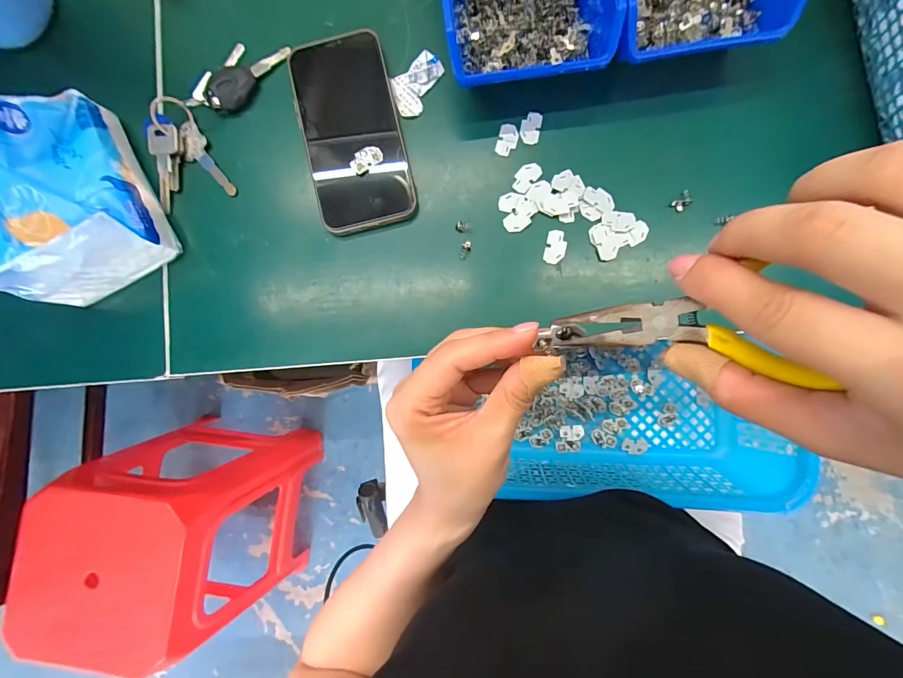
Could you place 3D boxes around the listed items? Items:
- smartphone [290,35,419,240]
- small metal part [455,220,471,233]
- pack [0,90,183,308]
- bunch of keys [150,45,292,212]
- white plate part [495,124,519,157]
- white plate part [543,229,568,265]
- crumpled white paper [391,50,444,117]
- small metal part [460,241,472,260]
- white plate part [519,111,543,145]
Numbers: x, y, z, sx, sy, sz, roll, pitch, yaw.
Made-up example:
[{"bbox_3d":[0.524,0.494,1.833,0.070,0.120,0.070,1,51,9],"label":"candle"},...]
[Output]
[{"bbox_3d":[-0.083,-0.170,0.323,0.080,0.010,0.159,-14,86,2],"label":"smartphone"},{"bbox_3d":[0.009,-0.091,0.321,0.012,0.004,0.009,17,87,4],"label":"small metal part"},{"bbox_3d":[-0.293,-0.106,0.293,0.098,0.090,0.134,-28,85,1],"label":"pack"},{"bbox_3d":[-0.204,-0.180,0.328,0.081,0.014,0.150,18,88,4],"label":"bunch of keys"},{"bbox_3d":[0.046,-0.163,0.324,0.016,0.004,0.026,13,87,4],"label":"white plate part"},{"bbox_3d":[0.083,-0.073,0.314,0.016,0.004,0.027,14,87,4],"label":"white plate part"},{"bbox_3d":[-0.027,-0.210,0.329,0.048,0.007,0.034,-34,85,1],"label":"crumpled white paper"},{"bbox_3d":[0.012,-0.071,0.319,0.008,0.004,0.015,9,87,4],"label":"small metal part"},{"bbox_3d":[0.065,-0.173,0.325,0.016,0.004,0.027,11,87,4],"label":"white plate part"}]

